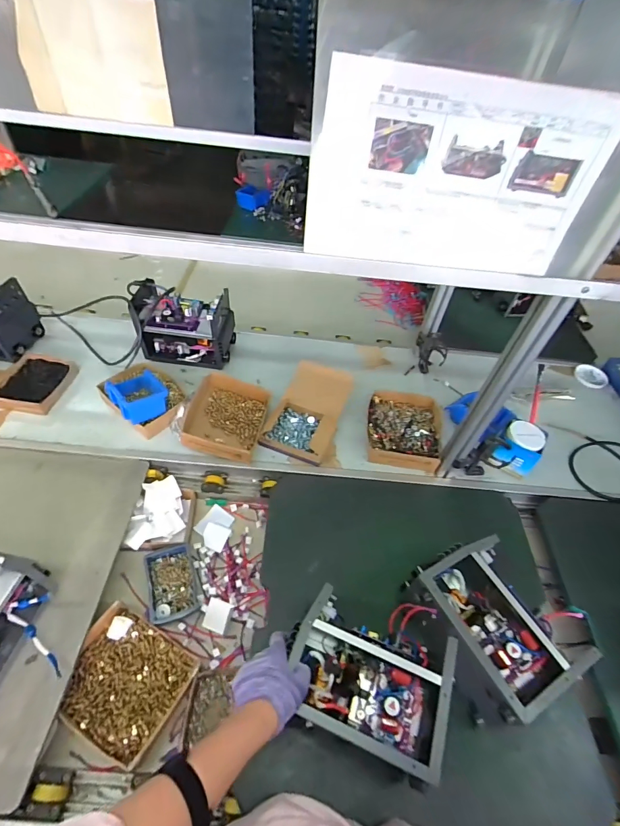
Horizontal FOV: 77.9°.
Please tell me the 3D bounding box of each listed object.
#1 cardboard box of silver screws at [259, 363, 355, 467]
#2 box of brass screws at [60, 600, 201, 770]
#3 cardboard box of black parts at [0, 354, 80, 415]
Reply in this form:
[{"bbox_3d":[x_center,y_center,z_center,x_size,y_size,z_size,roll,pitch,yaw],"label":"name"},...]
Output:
[{"bbox_3d":[-0.005,-0.008,1.003,0.173,0.114,0.242,20,51,10],"label":"cardboard box of silver screws"},{"bbox_3d":[-0.339,0.482,0.698,0.221,0.044,0.181,27,52,16],"label":"box of brass screws"},{"bbox_3d":[-0.748,-0.086,1.041,0.173,0.036,0.194,11,50,3],"label":"cardboard box of black parts"}]

